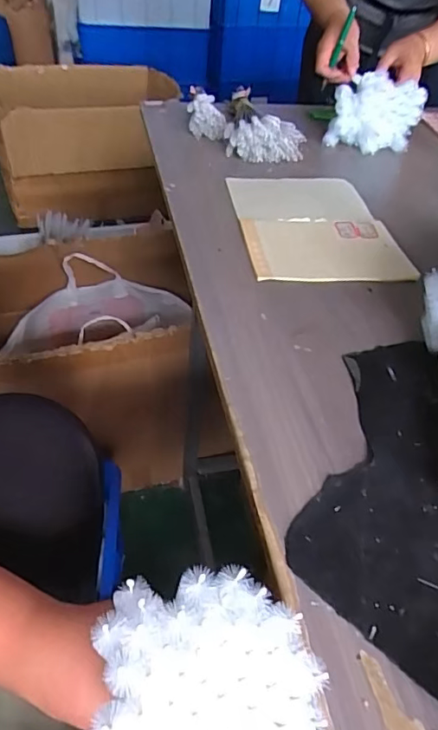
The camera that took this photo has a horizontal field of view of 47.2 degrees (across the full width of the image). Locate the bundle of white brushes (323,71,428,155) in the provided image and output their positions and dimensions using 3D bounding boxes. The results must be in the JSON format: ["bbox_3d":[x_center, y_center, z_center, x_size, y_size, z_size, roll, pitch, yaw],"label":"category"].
[{"bbox_3d":[0.257,-0.409,0.827,0.132,0.106,0.086,22,47,15],"label":"bundle of white brushes"}]

